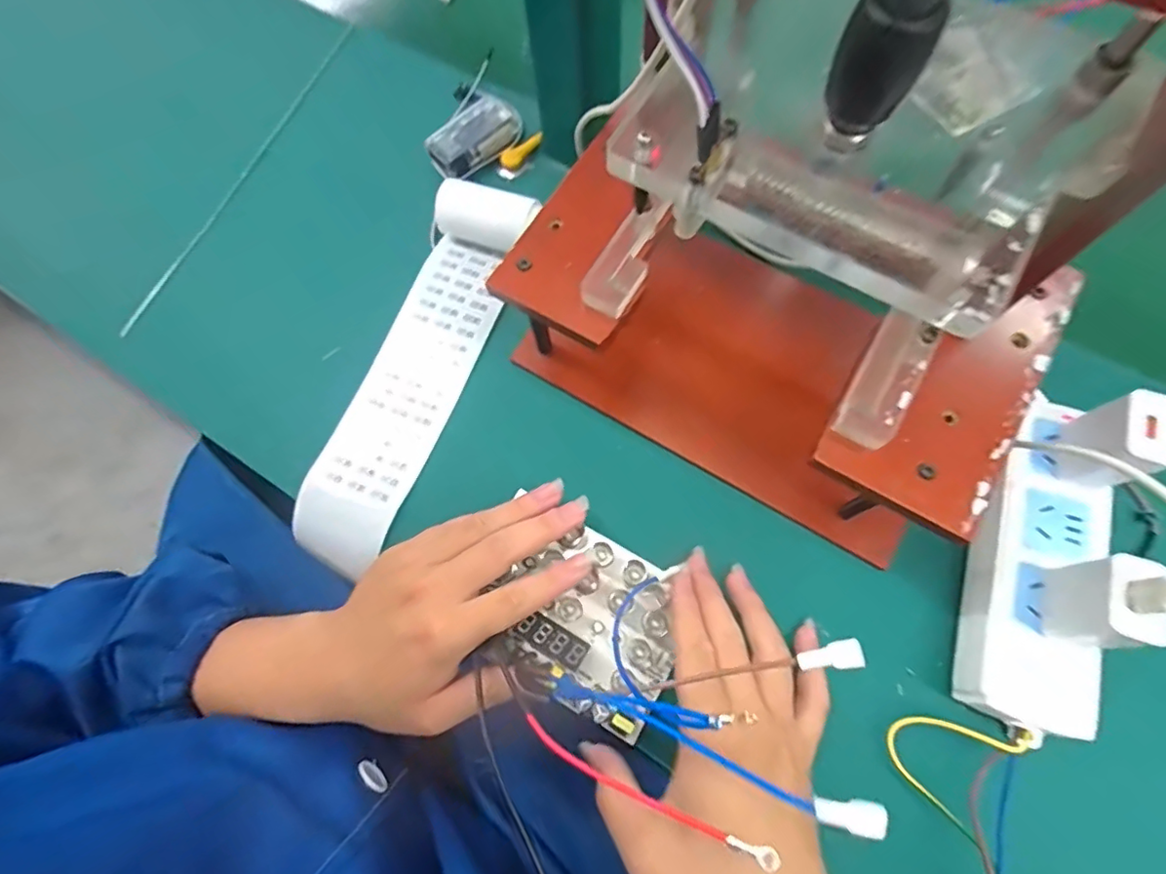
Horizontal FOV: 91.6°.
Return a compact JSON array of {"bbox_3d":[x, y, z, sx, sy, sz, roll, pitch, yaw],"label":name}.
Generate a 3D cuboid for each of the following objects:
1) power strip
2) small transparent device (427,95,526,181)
[{"bbox_3d":[0.239,0.066,0.302,0.054,0.028,0.170,19,73,9],"label":"power strip"},{"bbox_3d":[-0.081,-0.227,0.432,0.072,0.020,0.040,-37,73,-10],"label":"small transparent device"}]

